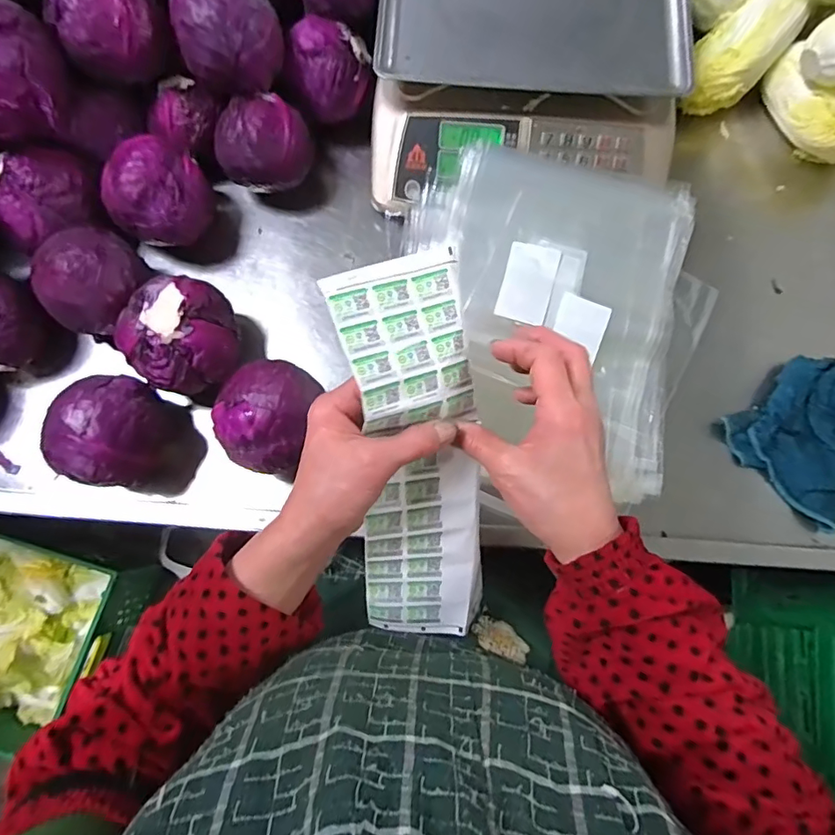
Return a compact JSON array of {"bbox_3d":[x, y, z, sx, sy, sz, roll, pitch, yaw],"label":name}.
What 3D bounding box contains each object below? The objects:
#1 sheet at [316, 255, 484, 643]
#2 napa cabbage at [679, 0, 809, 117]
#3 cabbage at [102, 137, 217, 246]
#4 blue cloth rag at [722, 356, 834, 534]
[{"bbox_3d":[-0.001,0.032,0.349,0.086,0.049,0.263,-4,105,-2],"label":"sheet"},{"bbox_3d":[0.392,-0.450,0.640,0.086,0.075,0.136,42,80,8],"label":"napa cabbage"},{"bbox_3d":[-0.291,-0.249,0.585,0.090,0.089,0.101,-2,78,-1],"label":"cabbage"},{"bbox_3d":[0.453,-0.001,0.579,0.152,0.034,0.197,42,80,8],"label":"blue cloth rag"}]

